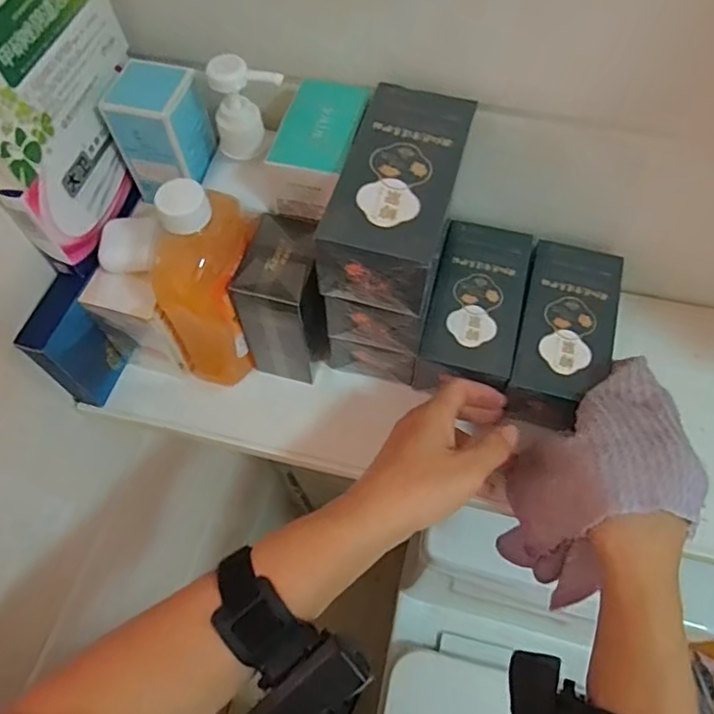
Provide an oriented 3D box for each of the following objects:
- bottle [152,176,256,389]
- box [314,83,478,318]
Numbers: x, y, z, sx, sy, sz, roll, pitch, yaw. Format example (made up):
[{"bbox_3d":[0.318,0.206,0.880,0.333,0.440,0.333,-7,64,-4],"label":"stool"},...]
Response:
[{"bbox_3d":[-0.104,-0.047,0.402,0.055,0.169,0.070,12,61,8],"label":"bottle"},{"bbox_3d":[0.027,-0.104,0.354,0.066,0.053,0.136,15,74,9],"label":"box"}]

